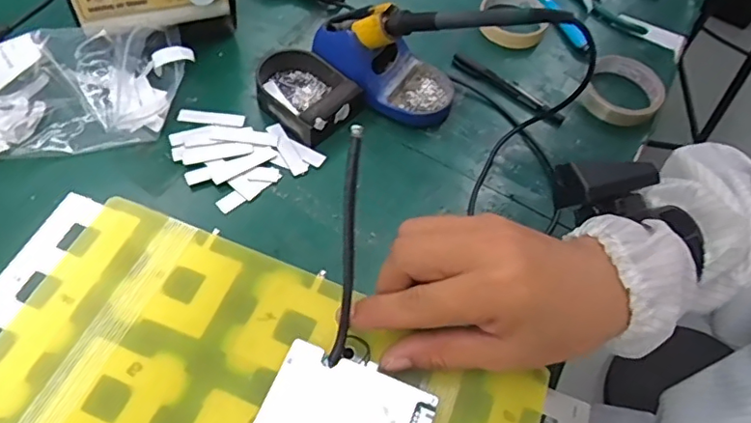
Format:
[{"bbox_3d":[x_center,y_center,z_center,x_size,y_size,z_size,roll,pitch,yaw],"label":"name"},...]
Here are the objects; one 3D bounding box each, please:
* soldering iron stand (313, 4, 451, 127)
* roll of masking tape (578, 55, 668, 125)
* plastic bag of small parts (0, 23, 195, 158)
[{"bbox_3d":[0.012,-0.157,0.577,0.153,0.086,0.082,25,60,8],"label":"soldering iron stand"},{"bbox_3d":[0.279,-0.135,0.629,0.081,0.027,0.092,29,60,10],"label":"roll of masking tape"},{"bbox_3d":[-0.286,-0.115,0.534,0.226,0.067,0.116,-22,61,-18],"label":"plastic bag of small parts"}]

